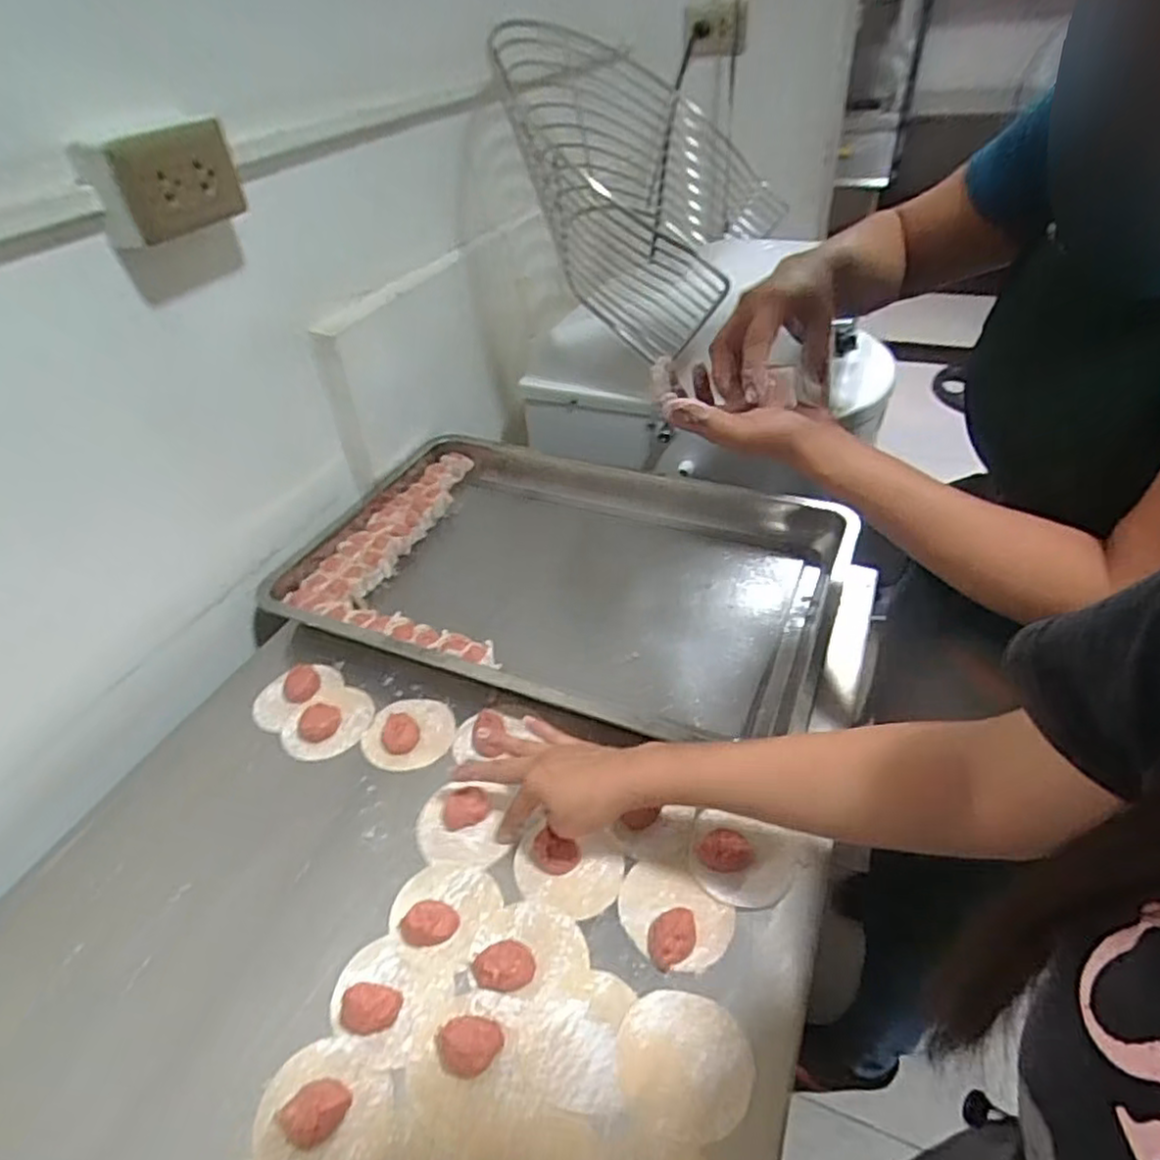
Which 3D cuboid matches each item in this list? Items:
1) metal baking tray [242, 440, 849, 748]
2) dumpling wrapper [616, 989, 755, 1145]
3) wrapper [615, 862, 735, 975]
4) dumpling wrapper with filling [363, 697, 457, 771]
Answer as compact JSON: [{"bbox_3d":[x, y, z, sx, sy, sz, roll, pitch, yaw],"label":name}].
[{"bbox_3d":[-0.027,-0.017,0.796,0.583,0.050,0.392,15,44,20],"label":"metal baking tray"},{"bbox_3d":[0.067,0.307,0.441,0.083,0.004,0.078,4,42,6],"label":"dumpling wrapper"},{"bbox_3d":[0.067,0.241,0.506,0.067,0.019,0.084,-33,49,-30],"label":"wrapper"},{"bbox_3d":[-0.162,0.142,0.657,0.083,0.015,0.079,-2,41,2],"label":"dumpling wrapper with filling"}]

